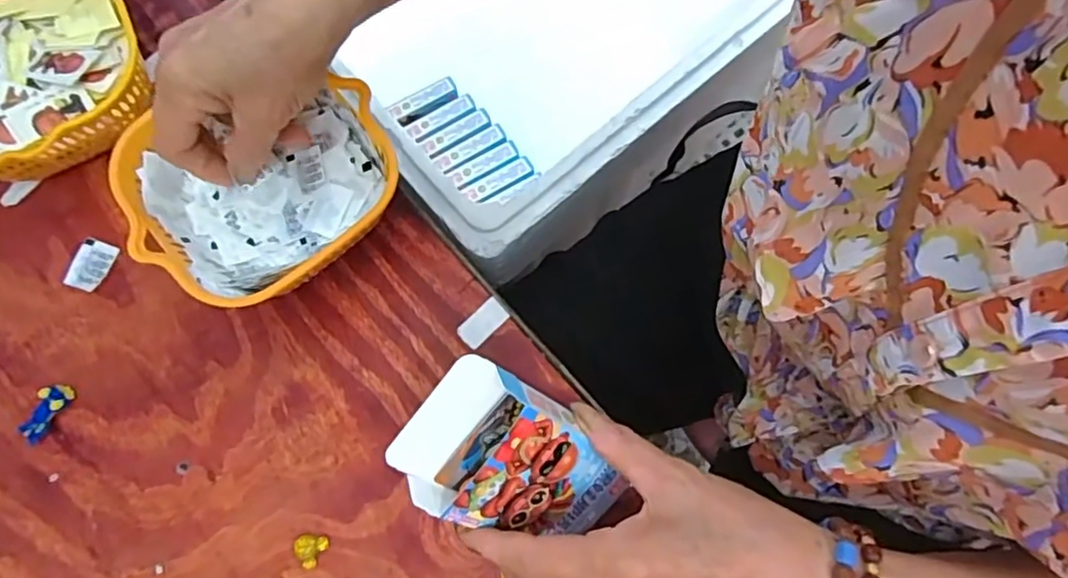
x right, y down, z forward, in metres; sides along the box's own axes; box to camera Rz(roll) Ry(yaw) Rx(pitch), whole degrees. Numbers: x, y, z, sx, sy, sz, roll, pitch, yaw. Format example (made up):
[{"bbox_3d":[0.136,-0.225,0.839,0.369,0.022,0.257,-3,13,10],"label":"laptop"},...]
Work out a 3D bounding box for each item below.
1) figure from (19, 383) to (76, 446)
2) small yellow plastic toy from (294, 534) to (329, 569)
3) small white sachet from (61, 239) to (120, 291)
[{"bbox_3d":[-0.292,0.073,0.378,0.018,0.009,0.036,29,77,7],"label":"figure"},{"bbox_3d":[-0.127,0.145,0.358,0.017,0.004,0.018,35,78,9],"label":"small yellow plastic toy"},{"bbox_3d":[-0.283,-0.016,0.403,0.026,0.004,0.033,23,76,6],"label":"small white sachet"}]

